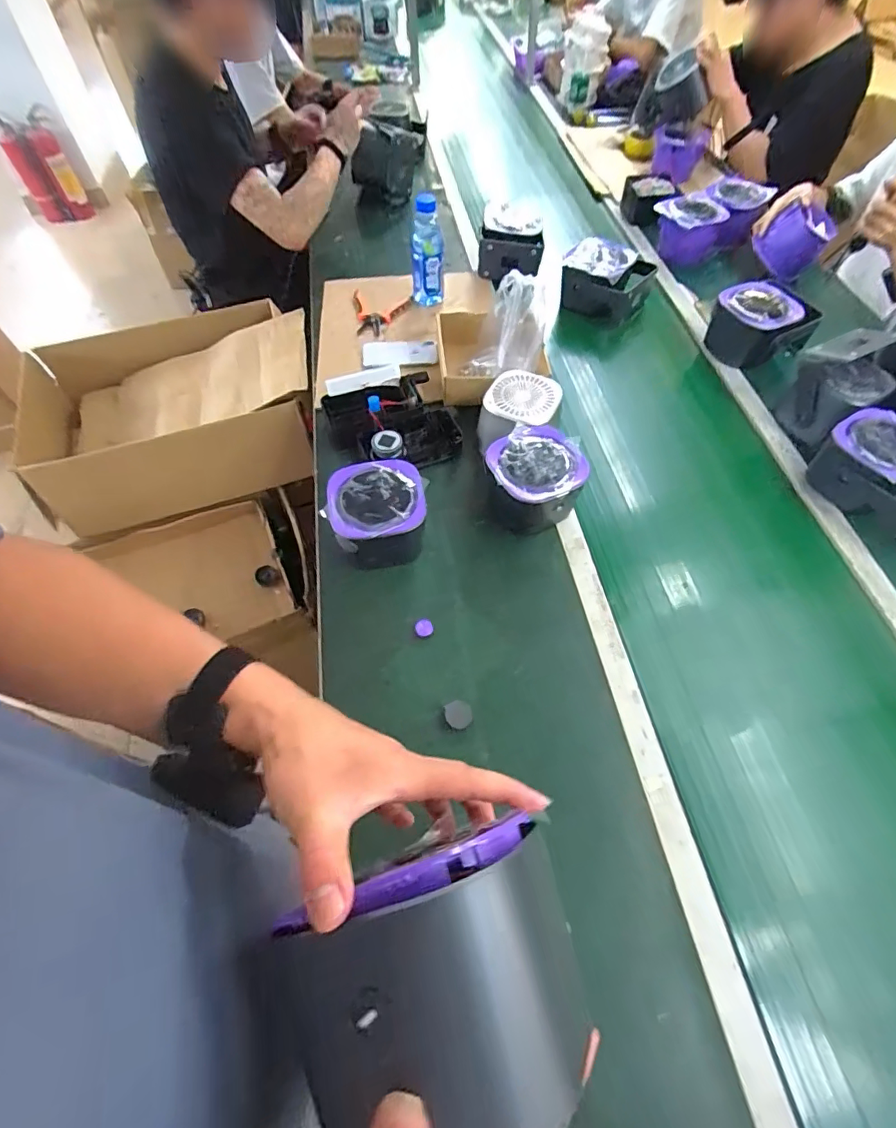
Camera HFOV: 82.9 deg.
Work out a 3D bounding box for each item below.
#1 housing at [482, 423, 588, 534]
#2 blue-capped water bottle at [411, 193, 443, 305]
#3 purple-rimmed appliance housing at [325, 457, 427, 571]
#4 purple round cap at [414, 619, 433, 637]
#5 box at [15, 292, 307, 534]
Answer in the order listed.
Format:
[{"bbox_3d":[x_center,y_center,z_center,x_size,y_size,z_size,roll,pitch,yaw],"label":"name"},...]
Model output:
[{"bbox_3d":[0.137,-0.131,0.839,0.137,0.118,0.141,0,58,1],"label":"housing"},{"bbox_3d":[-0.045,-0.670,1.093,0.070,0.192,0.057,0,58,1],"label":"blue-capped water bottle"},{"bbox_3d":[-0.106,-0.066,0.799,0.143,0.112,0.158,-10,59,-5],"label":"purple-rimmed appliance housing"},{"bbox_3d":[-0.036,0.095,0.750,0.026,0.011,0.023,-17,60,-9],"label":"purple round cap"},{"bbox_3d":[-0.637,-0.361,1.202,0.645,0.190,0.446,-15,59,-8],"label":"box"}]

